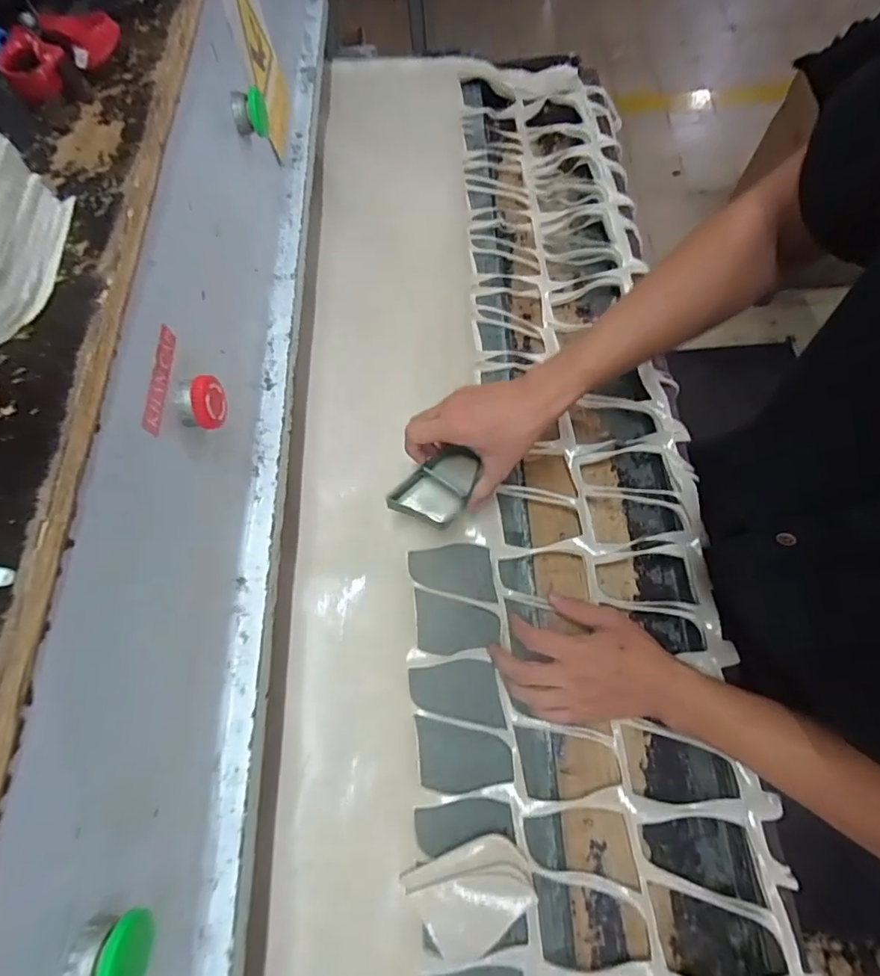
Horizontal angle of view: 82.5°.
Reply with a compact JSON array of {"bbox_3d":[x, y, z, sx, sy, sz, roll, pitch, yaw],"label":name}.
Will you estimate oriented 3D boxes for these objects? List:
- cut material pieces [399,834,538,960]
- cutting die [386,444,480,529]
[{"bbox_3d":[0.028,0.344,0.416,0.102,0.034,0.072,-19,69,-4],"label":"cut material pieces"},{"bbox_3d":[0.002,0.001,0.523,0.062,0.042,0.098,38,75,15],"label":"cutting die"}]

